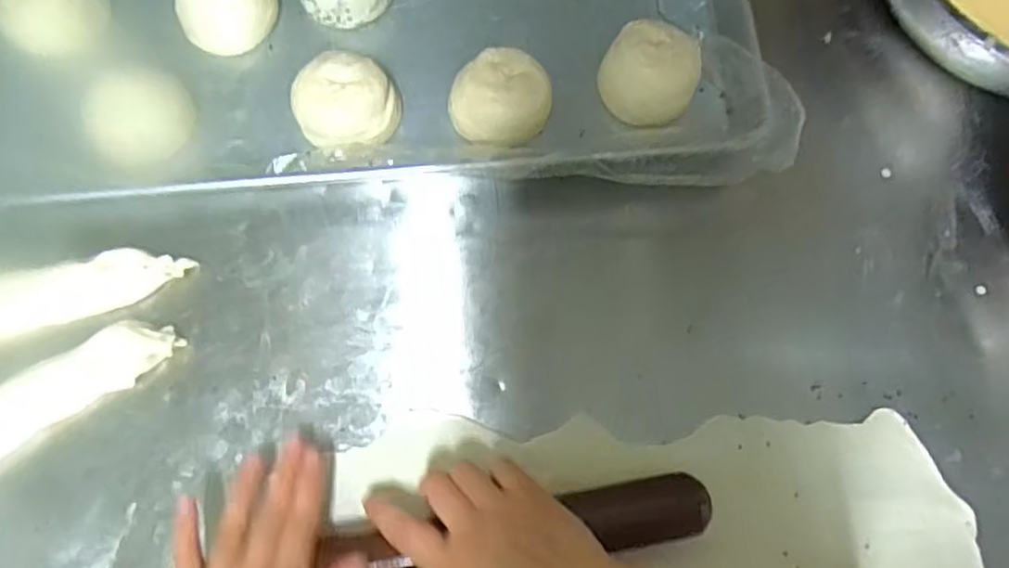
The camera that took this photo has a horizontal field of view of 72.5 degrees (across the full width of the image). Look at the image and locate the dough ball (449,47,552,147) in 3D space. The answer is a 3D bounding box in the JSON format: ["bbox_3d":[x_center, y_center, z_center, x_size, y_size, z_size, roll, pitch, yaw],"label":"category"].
[{"bbox_3d":[-0.004,-0.138,0.509,0.076,0.038,0.067,5,75,0],"label":"dough ball"}]

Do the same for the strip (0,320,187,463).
[{"bbox_3d":[-0.321,0.086,0.457,0.211,0.022,0.046,-36,79,-10],"label":"strip"}]

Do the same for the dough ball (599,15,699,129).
[{"bbox_3d":[0.109,-0.160,0.516,0.069,0.040,0.073,0,75,-2],"label":"dough ball"}]

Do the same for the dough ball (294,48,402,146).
[{"bbox_3d":[-0.116,-0.131,0.504,0.071,0.039,0.069,0,75,-2],"label":"dough ball"}]

